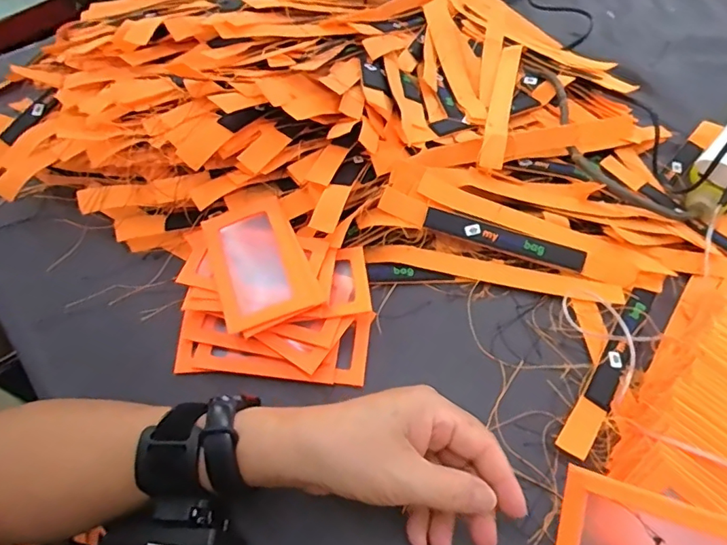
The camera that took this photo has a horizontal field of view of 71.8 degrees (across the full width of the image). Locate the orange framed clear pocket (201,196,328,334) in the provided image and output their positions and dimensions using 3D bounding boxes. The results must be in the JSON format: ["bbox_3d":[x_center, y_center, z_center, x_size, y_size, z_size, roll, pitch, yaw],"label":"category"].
[{"bbox_3d":[-0.080,-0.009,0.384,0.071,0.009,0.106,-20,62,-8],"label":"orange framed clear pocket"}]

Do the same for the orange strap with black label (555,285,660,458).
[{"bbox_3d":[0.190,0.069,0.380,0.021,0.007,0.163,32,63,18],"label":"orange strap with black label"}]

